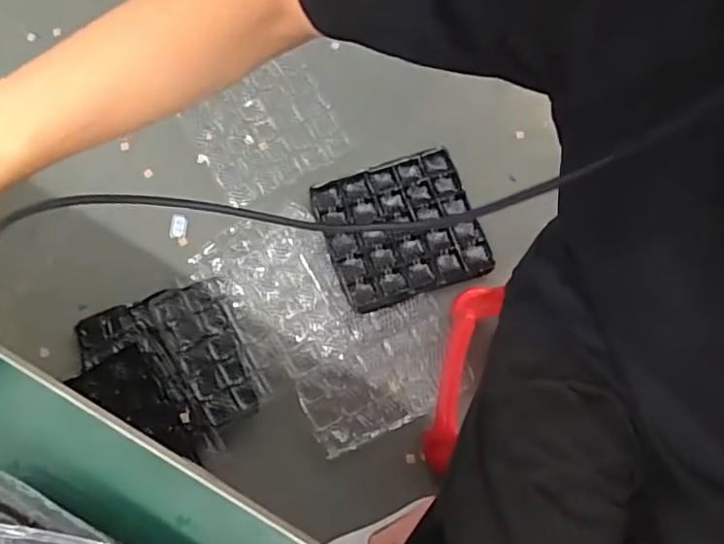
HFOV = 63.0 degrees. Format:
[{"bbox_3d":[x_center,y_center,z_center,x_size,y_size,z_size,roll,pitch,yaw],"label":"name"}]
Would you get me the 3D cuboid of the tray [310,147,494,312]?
[{"bbox_3d":[0.073,-0.084,1.113,0.280,0.032,0.255,-17,80,-5],"label":"tray"}]

